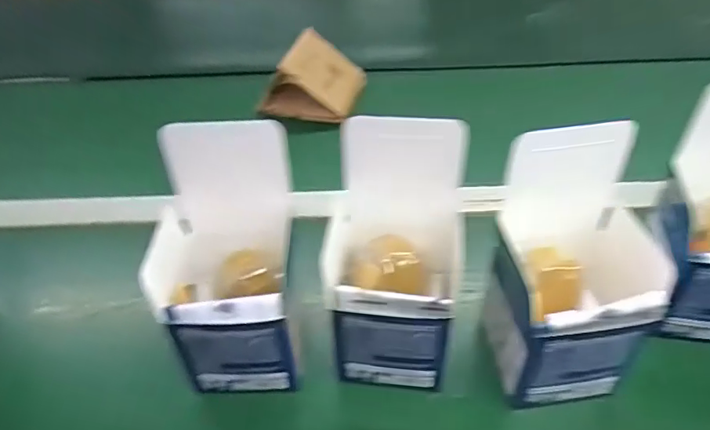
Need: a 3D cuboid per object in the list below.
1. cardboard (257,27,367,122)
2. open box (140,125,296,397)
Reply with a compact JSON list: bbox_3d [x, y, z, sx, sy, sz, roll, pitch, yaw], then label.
[{"bbox_3d":[-0.051,-0.172,0.661,0.113,0.061,0.110,13,46,15],"label":"cardboard"},{"bbox_3d":[-0.089,0.035,0.369,0.088,0.171,0.091,-1,44,1],"label":"open box"}]

